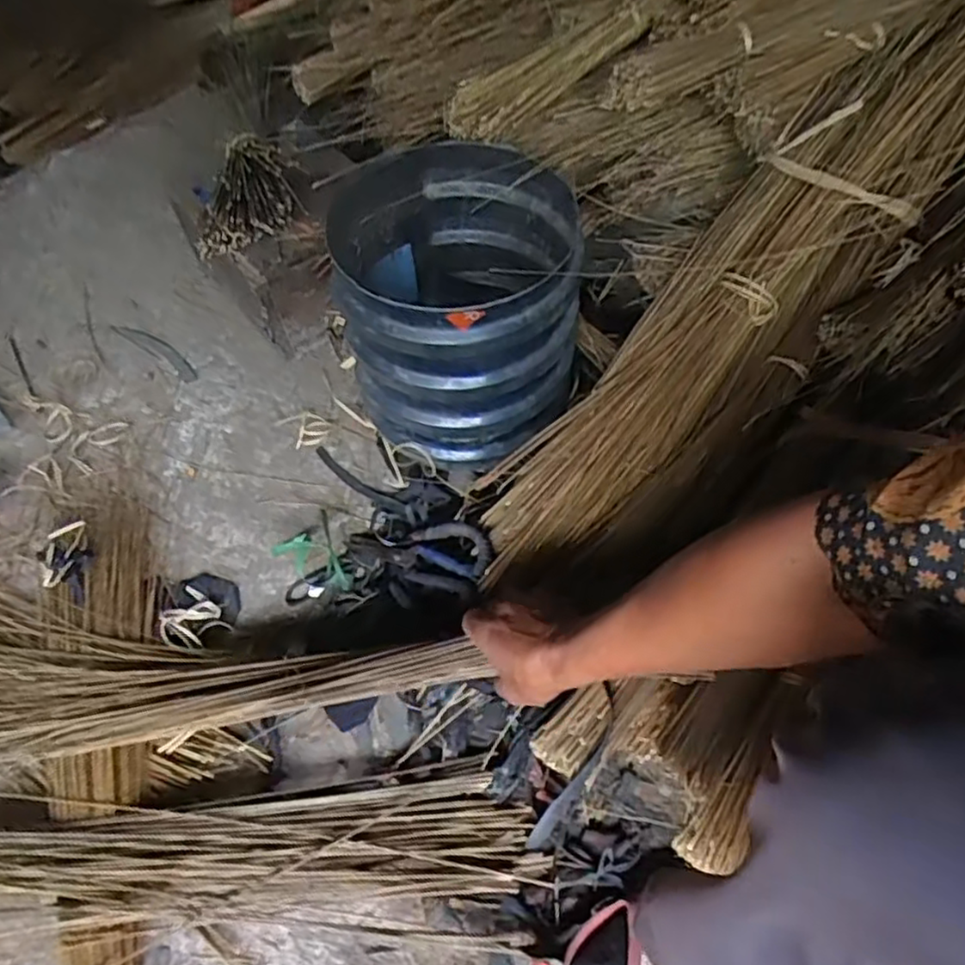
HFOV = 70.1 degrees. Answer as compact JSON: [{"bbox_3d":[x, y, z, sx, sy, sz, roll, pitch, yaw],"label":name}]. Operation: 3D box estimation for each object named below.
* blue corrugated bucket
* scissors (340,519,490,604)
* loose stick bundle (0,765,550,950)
[{"bbox_3d":[-0.023,-0.197,0.775,0.244,0.244,0.253,-9,55,-3],"label":"blue corrugated bucket"},{"bbox_3d":[-0.081,0.088,0.778,0.194,0.023,0.092,3,55,29],"label":"scissors"},{"bbox_3d":[-0.362,0.351,0.611,0.819,0.054,0.136,-5,57,0],"label":"loose stick bundle"}]

